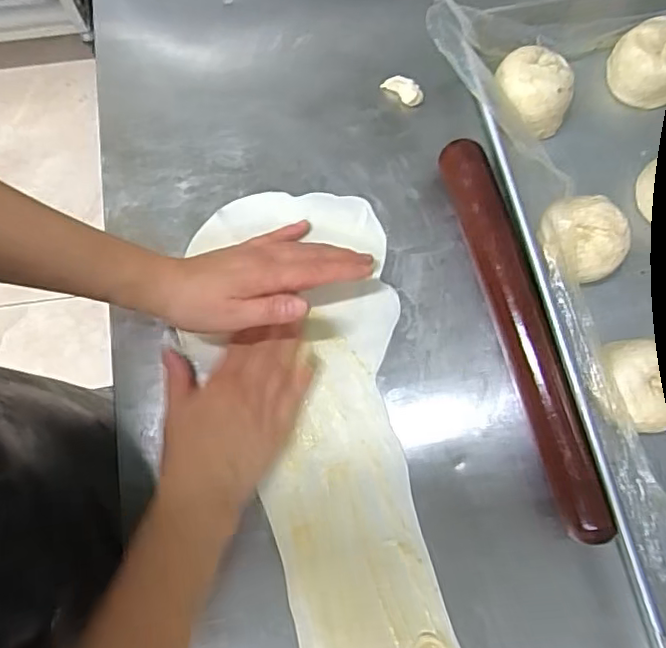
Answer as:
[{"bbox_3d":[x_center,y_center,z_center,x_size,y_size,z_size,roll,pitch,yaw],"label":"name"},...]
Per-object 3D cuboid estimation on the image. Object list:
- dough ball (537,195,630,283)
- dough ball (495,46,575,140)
[{"bbox_3d":[0.201,-0.069,0.479,0.067,0.052,0.072,-28,78,-8],"label":"dough ball"},{"bbox_3d":[0.170,-0.195,0.512,0.066,0.053,0.062,0,75,-2],"label":"dough ball"}]

